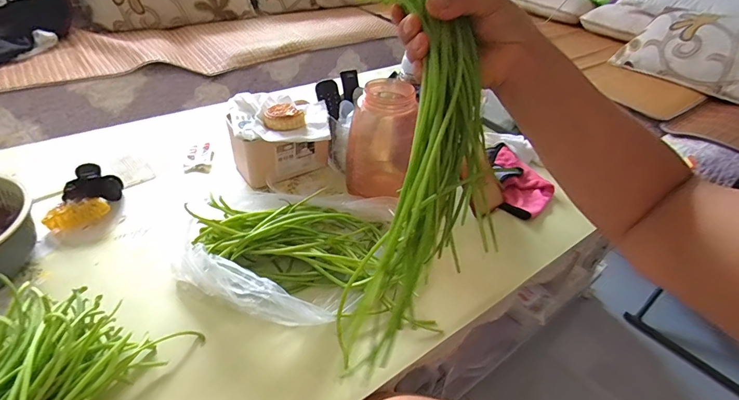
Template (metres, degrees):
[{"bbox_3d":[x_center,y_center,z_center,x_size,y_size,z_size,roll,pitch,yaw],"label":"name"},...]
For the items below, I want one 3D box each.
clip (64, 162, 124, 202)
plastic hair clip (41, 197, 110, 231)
[{"bbox_3d":[-0.443,-0.022,0.621,0.047,0.052,0.079,32,46,30],"label":"clip"},{"bbox_3d":[-0.444,0.019,0.591,0.080,0.028,0.035,-28,49,-34],"label":"plastic hair clip"}]

